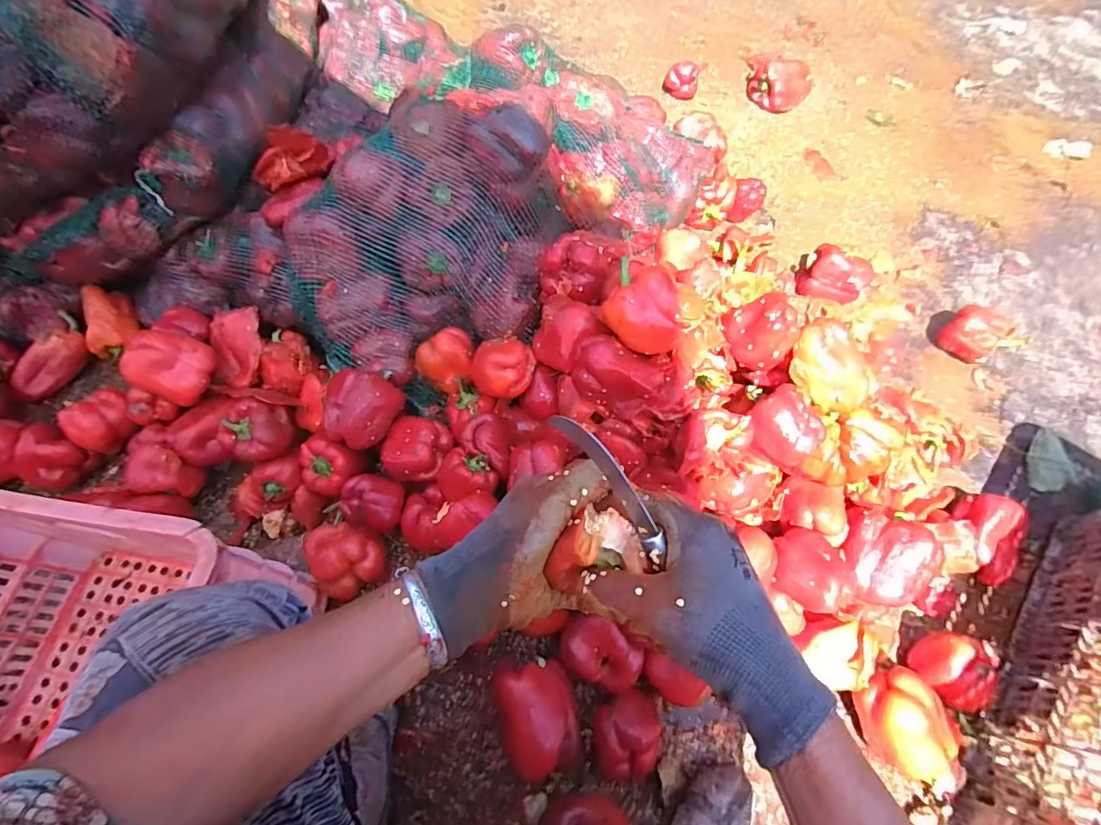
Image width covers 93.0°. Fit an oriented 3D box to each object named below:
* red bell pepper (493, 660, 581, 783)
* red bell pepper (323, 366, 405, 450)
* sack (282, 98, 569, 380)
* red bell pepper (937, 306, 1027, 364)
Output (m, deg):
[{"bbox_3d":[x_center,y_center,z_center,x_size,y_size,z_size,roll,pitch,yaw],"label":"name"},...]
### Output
[{"bbox_3d":[-0.014,0.356,0.616,0.085,0.090,0.115,-11,65,-6],"label":"red bell pepper"},{"bbox_3d":[-0.260,-0.004,0.707,0.095,0.073,0.096,23,66,10],"label":"red bell pepper"},{"bbox_3d":[-0.170,-0.250,0.711,0.392,0.211,0.328,-13,65,-7],"label":"sack"},{"bbox_3d":[0.726,-0.131,0.894,0.080,0.070,0.083,0,64,-1],"label":"red bell pepper"}]

